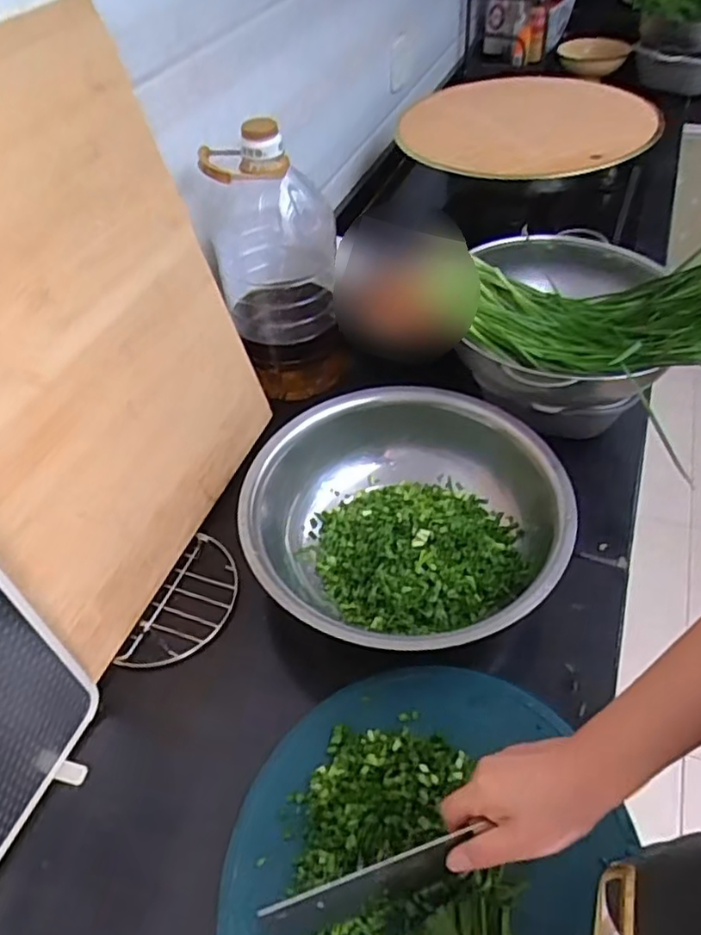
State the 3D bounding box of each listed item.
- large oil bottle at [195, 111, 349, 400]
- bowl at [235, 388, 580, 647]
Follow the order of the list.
[{"bbox_3d":[-0.093,-0.265,0.857,0.153,0.341,0.125,-10,47,-4],"label":"large oil bottle"},{"bbox_3d":[0.056,0.063,0.712,0.328,0.101,0.326,-3,47,3],"label":"bowl"}]

